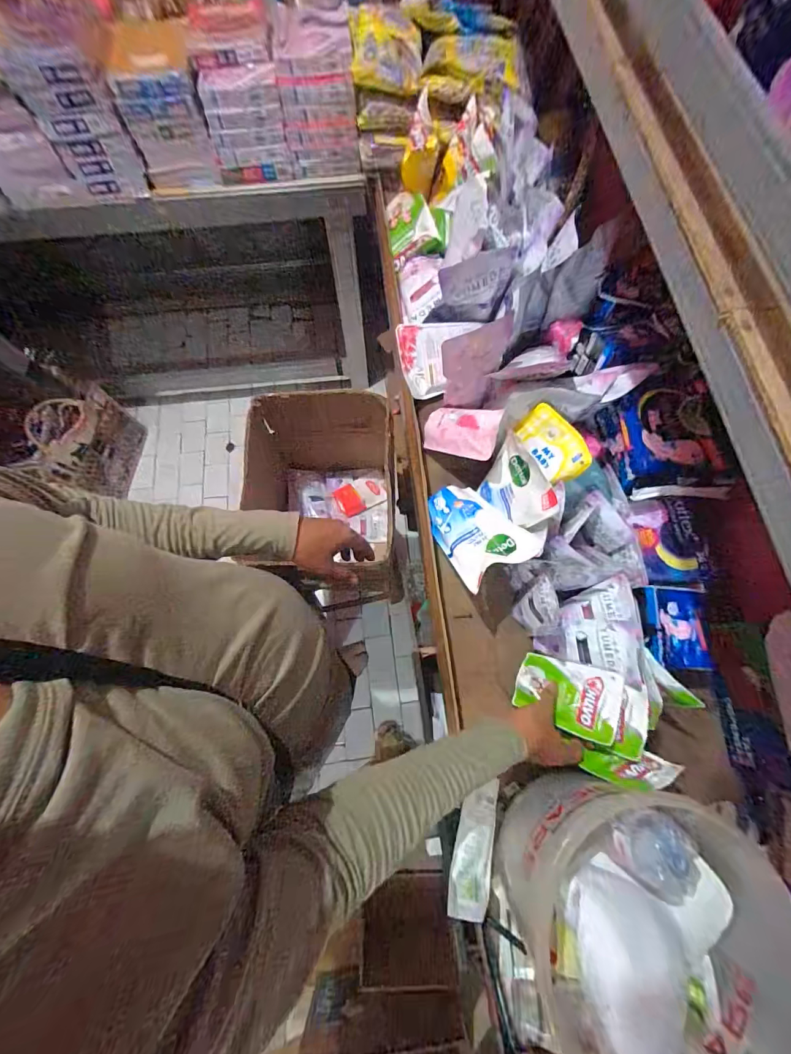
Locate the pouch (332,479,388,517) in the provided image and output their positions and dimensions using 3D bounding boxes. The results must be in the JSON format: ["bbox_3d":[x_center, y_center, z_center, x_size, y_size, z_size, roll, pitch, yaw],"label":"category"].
[{"bbox_3d":[-0.090,-0.083,1.024,0.125,0.010,0.083,-26,74,-8],"label":"pouch"}]

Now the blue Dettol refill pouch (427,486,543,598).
[{"bbox_3d":[0.125,0.006,0.619,0.122,0.062,0.188,-36,62,2],"label":"blue Dettol refill pouch"}]

